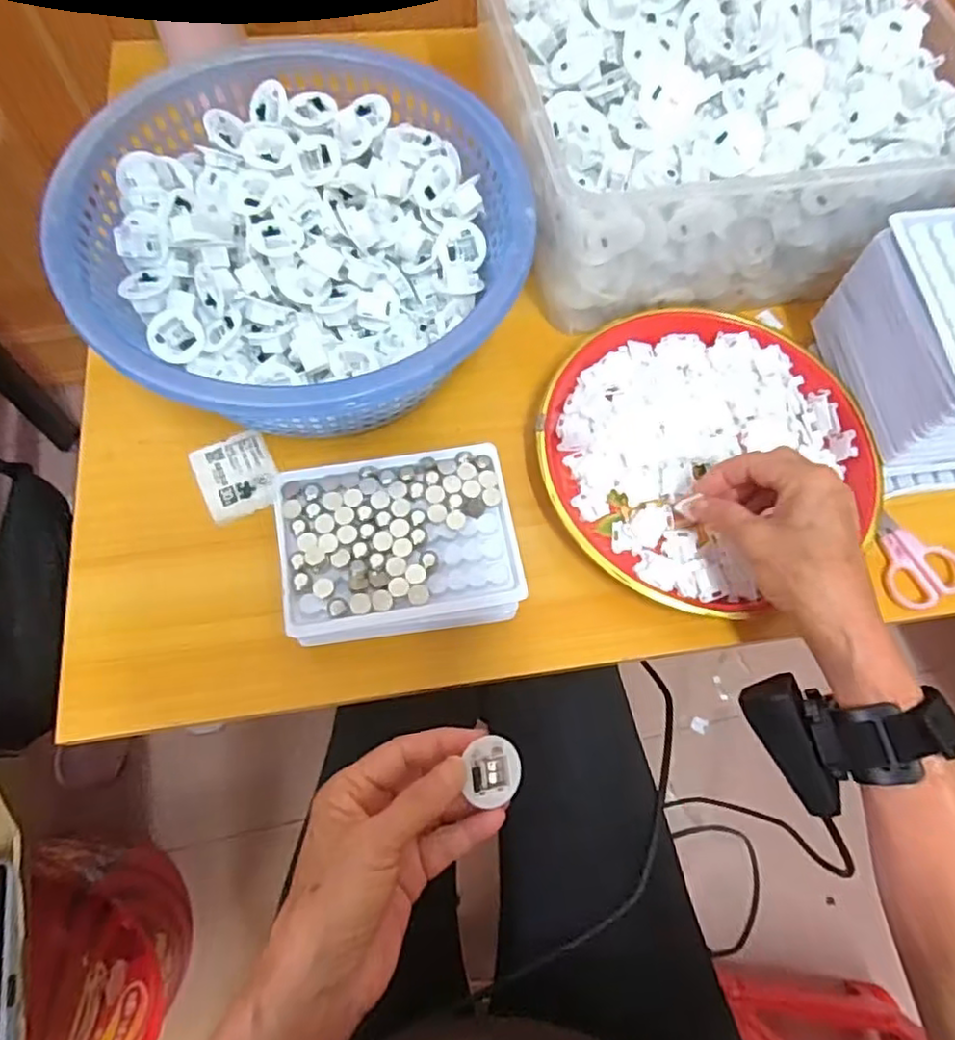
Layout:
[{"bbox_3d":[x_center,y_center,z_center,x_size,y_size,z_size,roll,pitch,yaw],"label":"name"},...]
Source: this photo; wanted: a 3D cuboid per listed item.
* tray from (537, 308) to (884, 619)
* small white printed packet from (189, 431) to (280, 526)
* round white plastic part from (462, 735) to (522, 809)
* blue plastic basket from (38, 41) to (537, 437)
[{"bbox_3d":[0.148,-0.048,0.440,0.205,0.024,0.212,1,69,-2],"label":"tray"},{"bbox_3d":[-0.158,-0.030,0.434,0.048,0.006,0.057,-26,72,-11],"label":"small white printed packet"},{"bbox_3d":[0.006,0.123,0.328,0.029,0.013,0.030,3,80,-26],"label":"round white plastic part"},{"bbox_3d":[-0.115,-0.177,0.434,0.263,0.105,0.252,1,69,-2],"label":"blue plastic basket"}]

